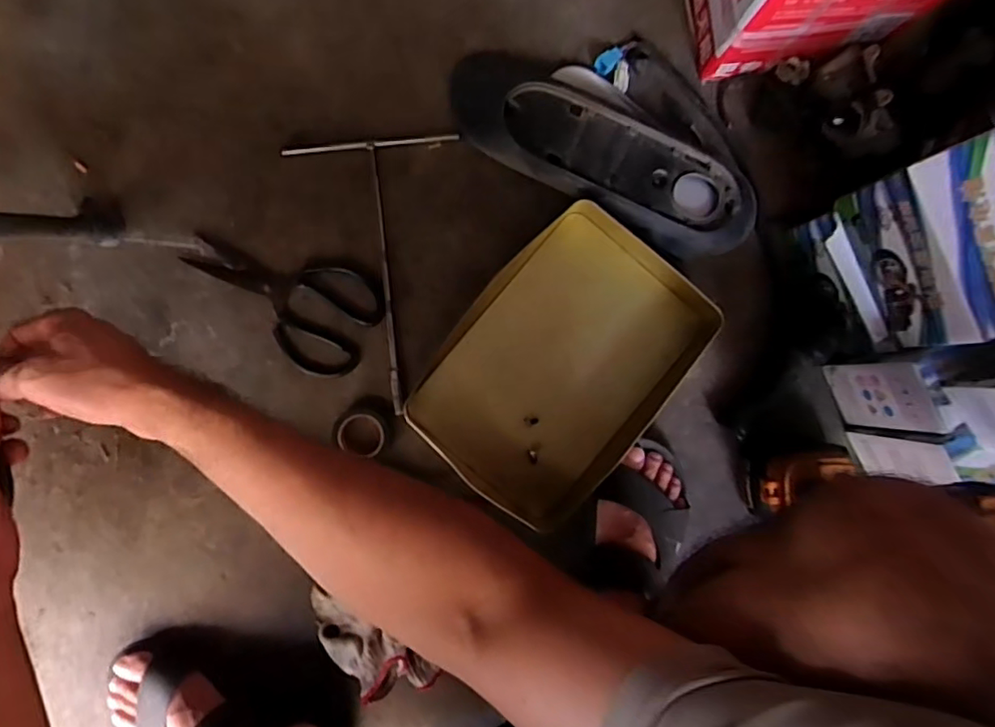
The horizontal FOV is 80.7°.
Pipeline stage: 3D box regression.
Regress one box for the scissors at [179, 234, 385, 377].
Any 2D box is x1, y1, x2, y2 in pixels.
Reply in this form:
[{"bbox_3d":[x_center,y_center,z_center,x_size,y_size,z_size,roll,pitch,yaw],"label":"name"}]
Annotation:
[{"bbox_3d":[-0.238,-0.074,0.644,0.214,0.009,0.116,28,88,-2],"label":"scissors"}]

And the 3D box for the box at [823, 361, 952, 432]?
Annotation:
[{"bbox_3d":[0.405,0.036,0.614,0.019,0.136,0.078,-33,90,-3],"label":"box"}]

